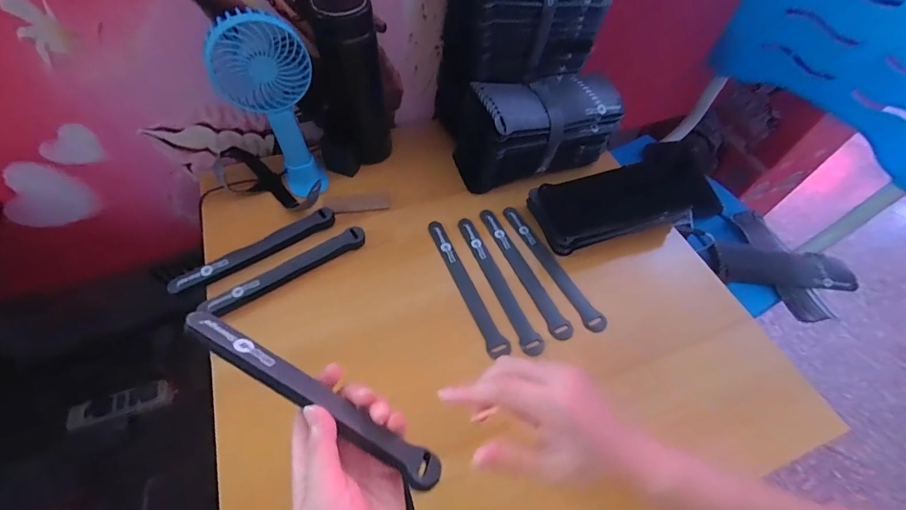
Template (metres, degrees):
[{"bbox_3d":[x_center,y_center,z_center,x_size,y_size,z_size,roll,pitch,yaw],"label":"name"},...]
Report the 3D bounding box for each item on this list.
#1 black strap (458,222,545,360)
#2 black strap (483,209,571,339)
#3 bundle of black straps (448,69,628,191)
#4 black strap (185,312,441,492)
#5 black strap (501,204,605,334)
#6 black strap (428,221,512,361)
[{"bbox_3d":[0.054,0.028,0.467,0.023,0.006,0.193,-19,59,-12],"label":"black strap"},{"bbox_3d":[0.086,0.015,0.477,0.023,0.005,0.196,-20,60,-13],"label":"black strap"},{"bbox_3d":[0.120,-0.183,0.540,0.224,0.110,0.100,-18,59,-12],"label":"bundle of black straps"},{"bbox_3d":[-0.095,0.095,0.265,0.199,0.006,0.025,32,28,4],"label":"black strap"},{"bbox_3d":[0.130,0.012,0.513,0.025,0.012,0.207,-23,60,-15],"label":"black strap"},{"bbox_3d":[0.014,0.032,0.465,0.024,0.004,0.193,-20,60,-13],"label":"black strap"}]

